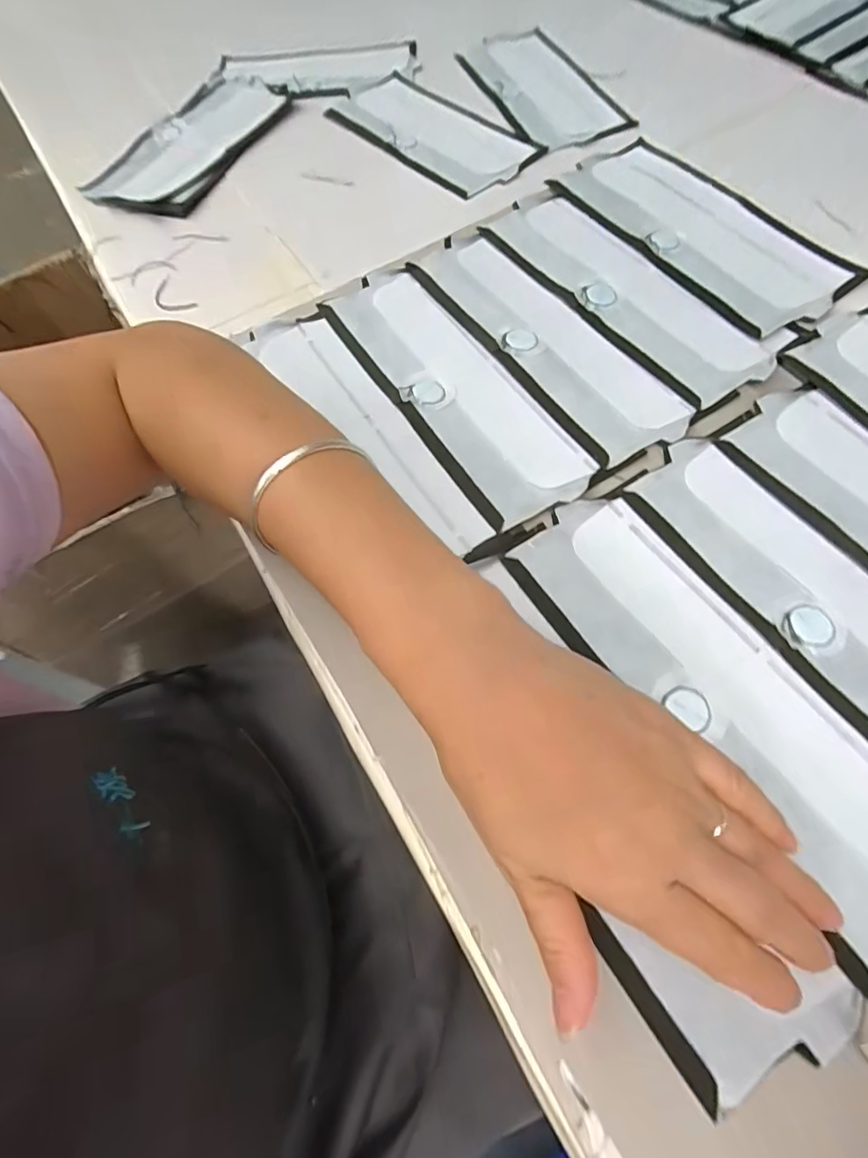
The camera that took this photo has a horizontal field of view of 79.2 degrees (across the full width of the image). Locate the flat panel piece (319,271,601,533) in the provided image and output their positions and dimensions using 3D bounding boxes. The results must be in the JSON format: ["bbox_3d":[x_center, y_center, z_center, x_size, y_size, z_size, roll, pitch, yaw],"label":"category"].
[{"bbox_3d":[0.011,-0.129,0.350,0.077,0.010,0.225,-32,66,-9],"label":"flat panel piece"}]

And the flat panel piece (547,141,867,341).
[{"bbox_3d":[0.196,-0.267,0.396,0.095,0.018,0.225,-36,67,-11],"label":"flat panel piece"}]

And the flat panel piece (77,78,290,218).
[{"bbox_3d":[-0.253,-0.460,0.552,0.121,0.023,0.233,24,70,16],"label":"flat panel piece"}]

